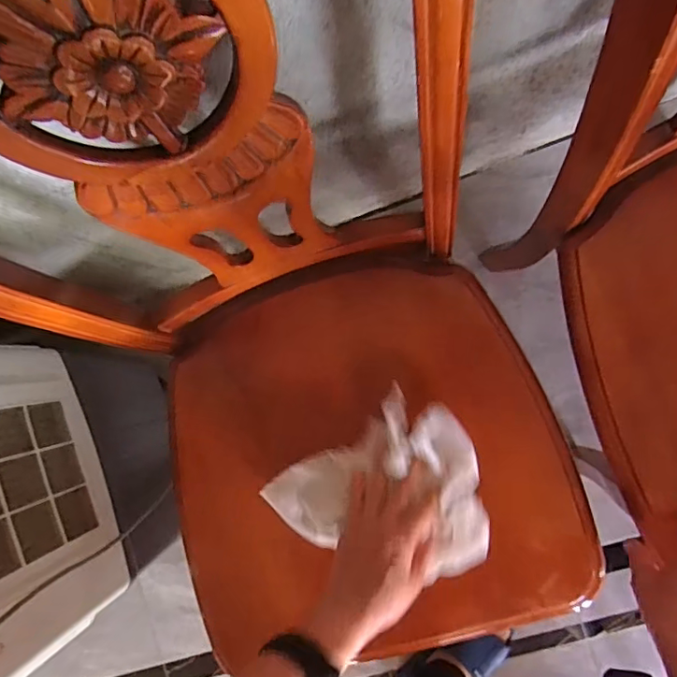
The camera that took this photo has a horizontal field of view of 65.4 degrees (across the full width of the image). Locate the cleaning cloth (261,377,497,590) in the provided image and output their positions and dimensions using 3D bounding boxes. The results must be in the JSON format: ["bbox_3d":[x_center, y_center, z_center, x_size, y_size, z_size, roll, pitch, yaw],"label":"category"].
[{"bbox_3d":[0.056,0.170,0.549,0.207,0.025,0.185,-40,83,6],"label":"cleaning cloth"}]

